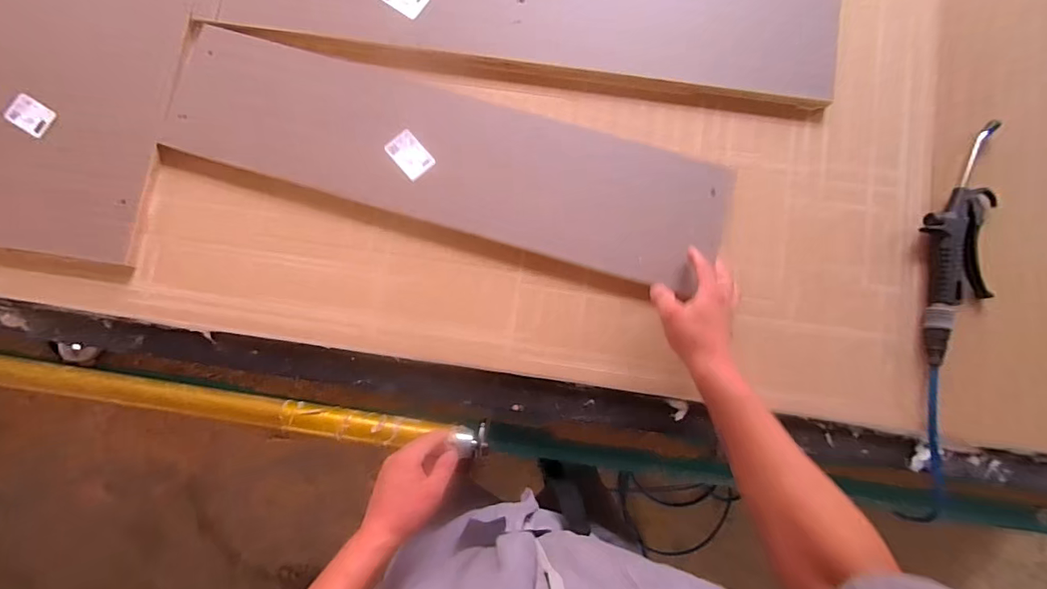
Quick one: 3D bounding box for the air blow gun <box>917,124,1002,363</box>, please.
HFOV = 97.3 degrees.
[{"bbox_3d":[0.563,-0.064,0.598,0.096,0.032,0.322,9,84,1],"label":"air blow gun"}]

